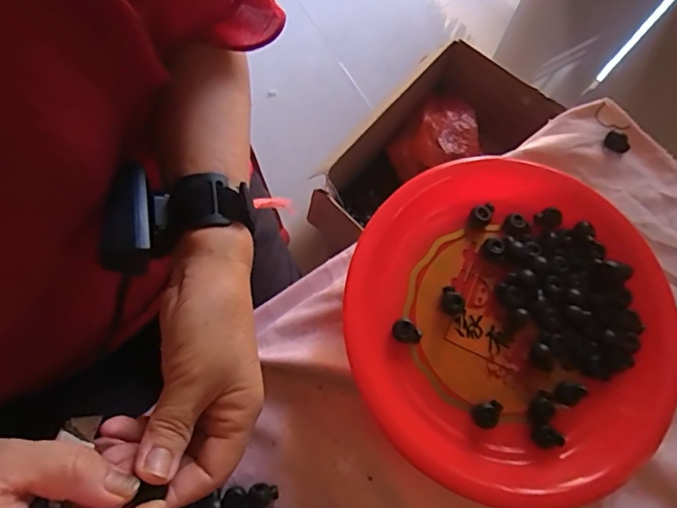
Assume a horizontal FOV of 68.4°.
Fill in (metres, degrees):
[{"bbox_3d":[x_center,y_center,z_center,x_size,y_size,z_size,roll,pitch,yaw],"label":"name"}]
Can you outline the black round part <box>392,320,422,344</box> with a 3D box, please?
[{"bbox_3d":[0.051,0.061,0.379,0.022,0.011,0.016,31,78,6],"label":"black round part"}]

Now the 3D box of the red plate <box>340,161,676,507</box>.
[{"bbox_3d":[0.140,0.053,0.396,0.262,0.048,0.252,0,74,0],"label":"red plate"}]

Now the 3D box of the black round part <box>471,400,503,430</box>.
[{"bbox_3d":[0.112,0.120,0.373,0.022,0.009,0.018,-28,76,-8],"label":"black round part"}]

